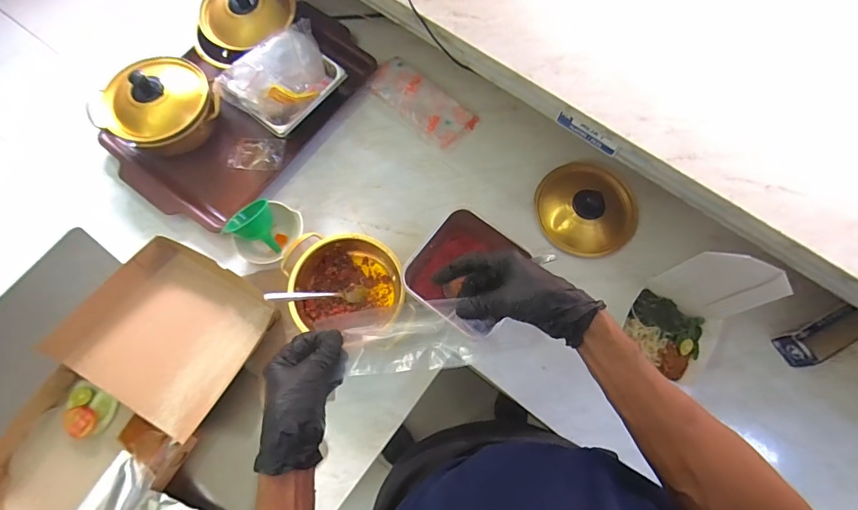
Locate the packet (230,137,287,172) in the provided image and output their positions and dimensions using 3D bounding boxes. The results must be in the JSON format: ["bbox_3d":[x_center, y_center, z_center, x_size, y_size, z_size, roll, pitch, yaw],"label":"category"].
[{"bbox_3d":[-0.319,-0.188,0.774,0.097,0.007,0.069,7,74,3],"label":"packet"}]

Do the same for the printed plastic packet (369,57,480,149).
[{"bbox_3d":[-0.018,-0.299,0.791,0.220,0.017,0.095,42,79,11],"label":"printed plastic packet"}]

